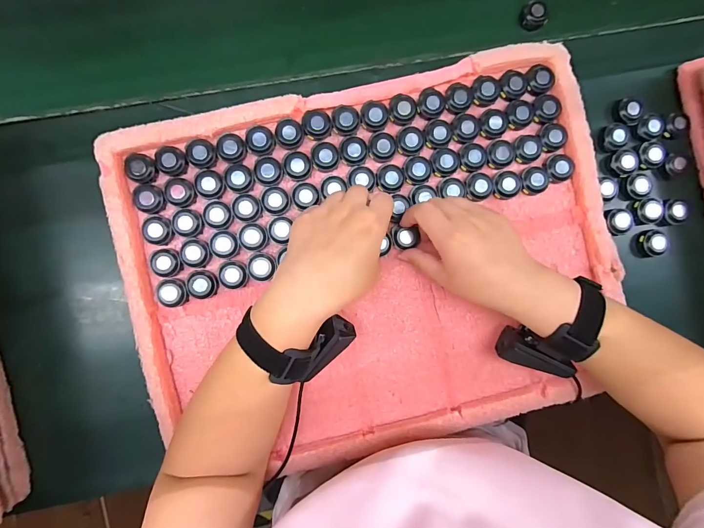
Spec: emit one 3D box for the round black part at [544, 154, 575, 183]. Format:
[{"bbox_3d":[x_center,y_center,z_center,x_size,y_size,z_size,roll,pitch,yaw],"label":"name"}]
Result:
[{"bbox_3d":[0.223,-0.104,0.373,0.030,0.011,0.030,0,87,-3],"label":"round black part"}]

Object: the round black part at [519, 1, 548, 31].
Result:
[{"bbox_3d":[0.209,-0.284,0.399,0.031,0.015,0.023,35,86,-1],"label":"round black part"}]

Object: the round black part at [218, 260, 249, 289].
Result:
[{"bbox_3d":[-0.123,0.010,0.359,0.030,0.009,0.029,0,87,-3],"label":"round black part"}]

